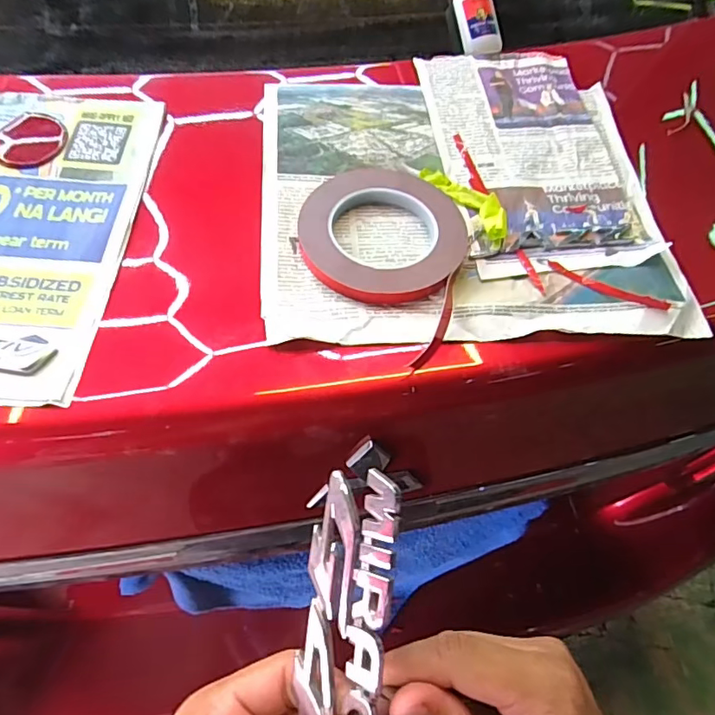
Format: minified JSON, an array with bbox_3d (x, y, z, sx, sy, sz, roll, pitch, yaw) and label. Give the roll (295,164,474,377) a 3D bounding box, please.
[{"bbox_3d":[0.027,-0.084,0.386,0.153,0.012,0.127,40,66,16],"label":"roll"}]

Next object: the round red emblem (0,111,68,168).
[{"bbox_3d":[-0.268,-0.177,0.421,0.059,0.004,0.058,34,65,14],"label":"round red emblem"}]

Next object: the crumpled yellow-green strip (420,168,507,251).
[{"bbox_3d":[0.089,-0.127,0.412,0.028,0.020,0.095,-29,67,-18],"label":"crumpled yellow-green strip"}]

